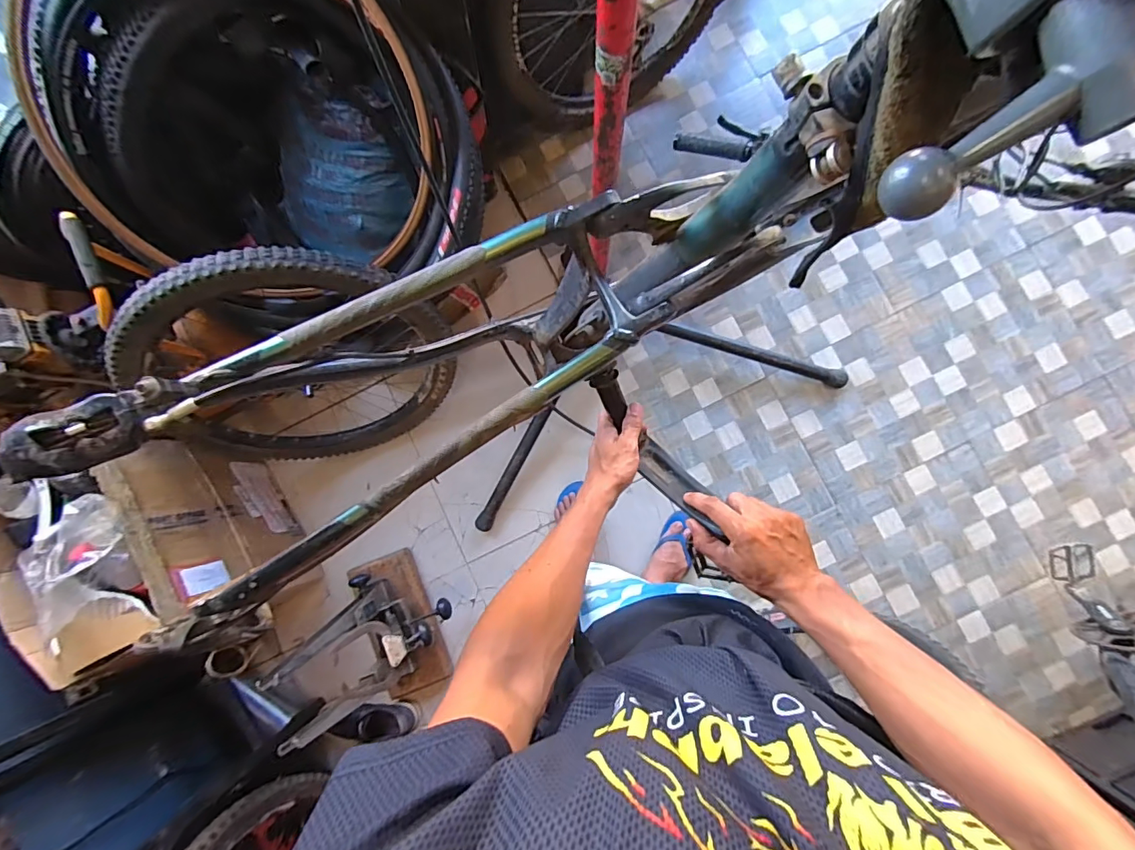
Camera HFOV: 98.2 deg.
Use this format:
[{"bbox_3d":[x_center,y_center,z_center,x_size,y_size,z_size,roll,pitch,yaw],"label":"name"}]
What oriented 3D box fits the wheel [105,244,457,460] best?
[{"bbox_3d":[-0.578,-0.116,1.123,0.629,0.668,0.064,-17,61,-9],"label":"wheel"}]

